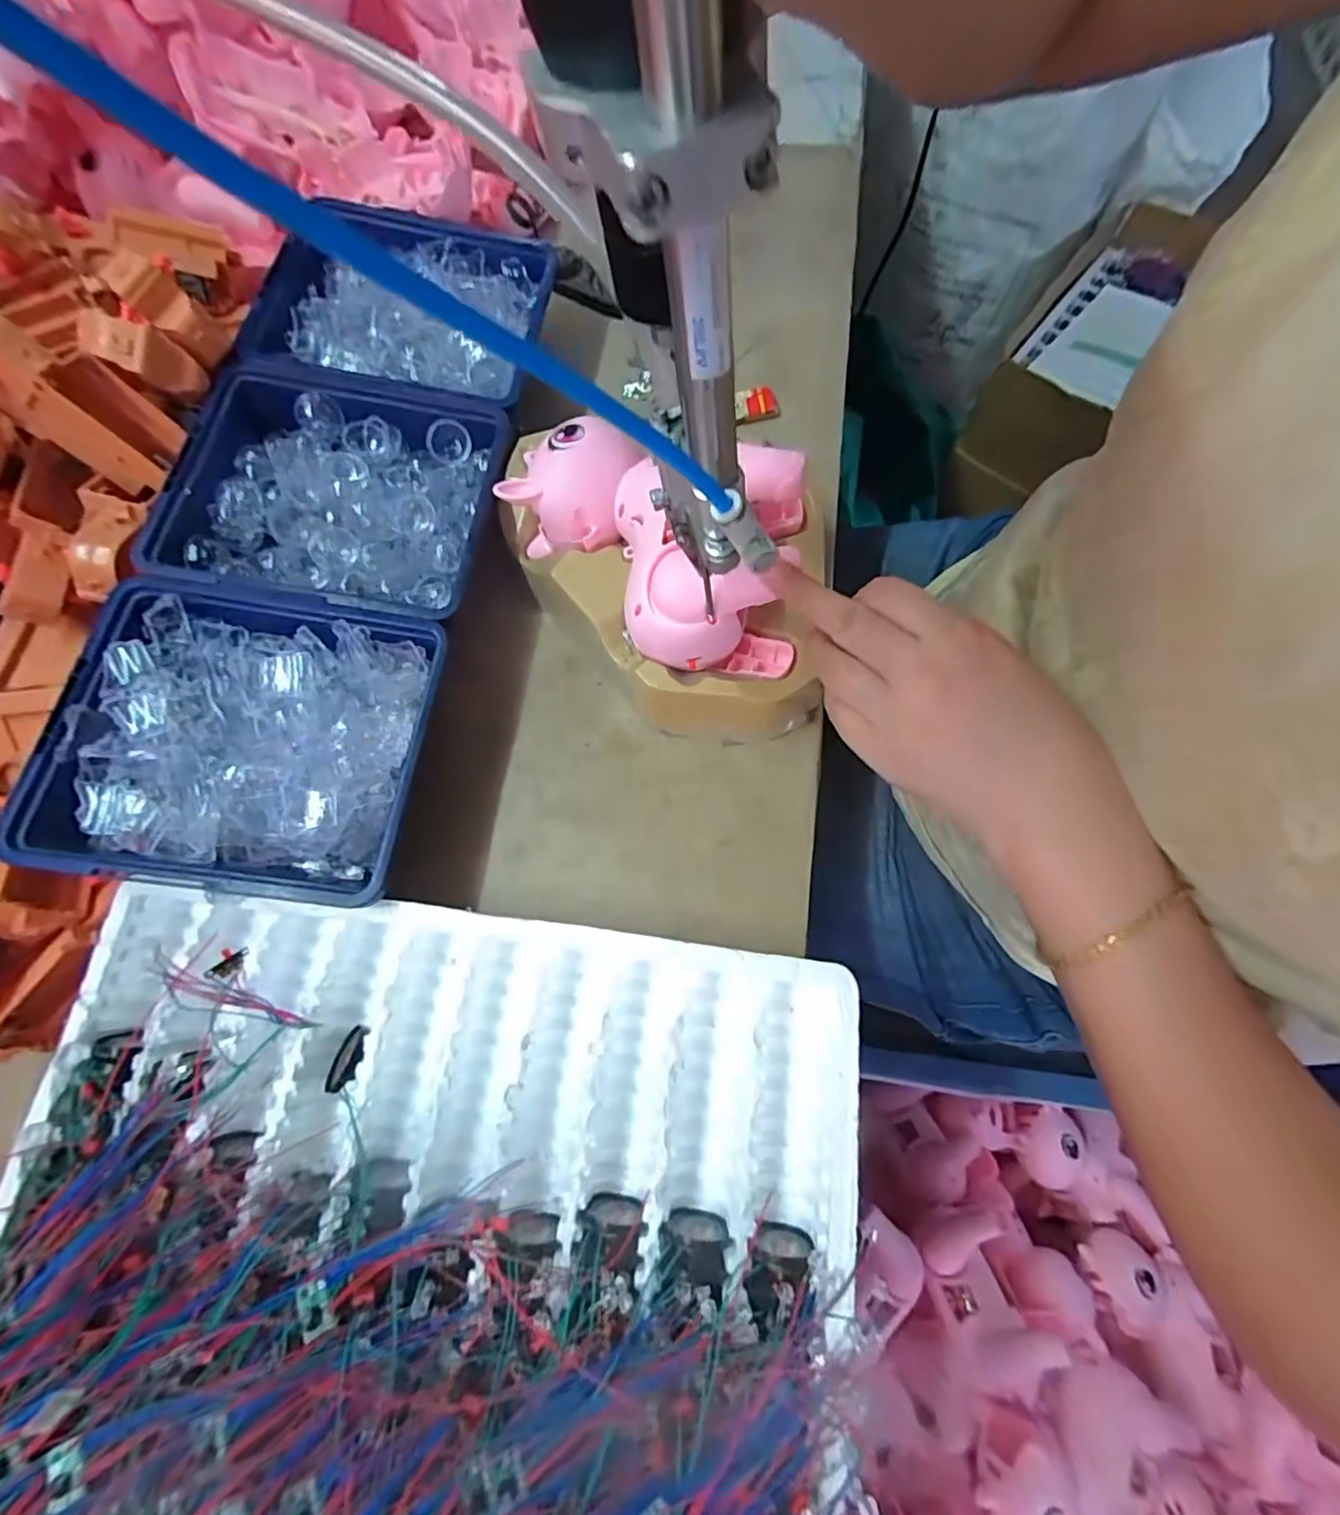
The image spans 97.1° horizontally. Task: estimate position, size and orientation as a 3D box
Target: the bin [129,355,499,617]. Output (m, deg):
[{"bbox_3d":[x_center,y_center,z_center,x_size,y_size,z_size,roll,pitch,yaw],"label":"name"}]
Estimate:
[{"bbox_3d":[-0.185,-0.148,0.341,0.161,0.050,0.135,7,71,5],"label":"bin"}]

